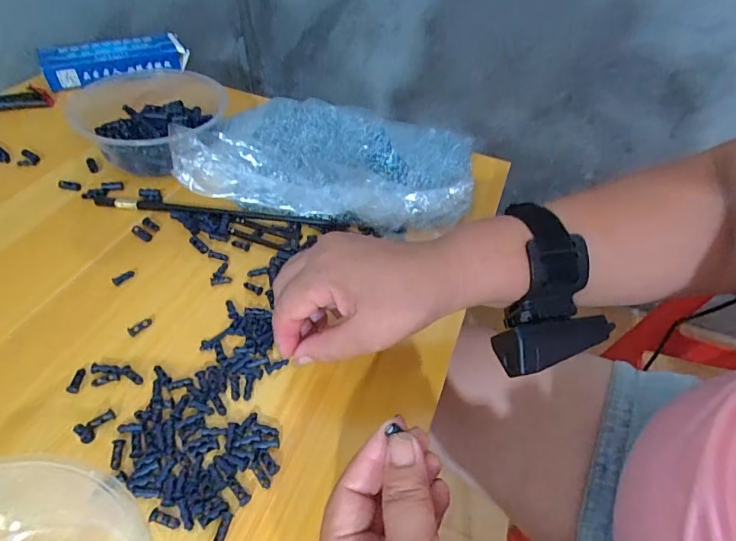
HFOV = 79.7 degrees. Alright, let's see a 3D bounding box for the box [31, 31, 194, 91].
[{"bbox_3d":[-0.318,-0.268,0.558,0.163,0.031,0.048,-22,55,-21],"label":"box"}]

